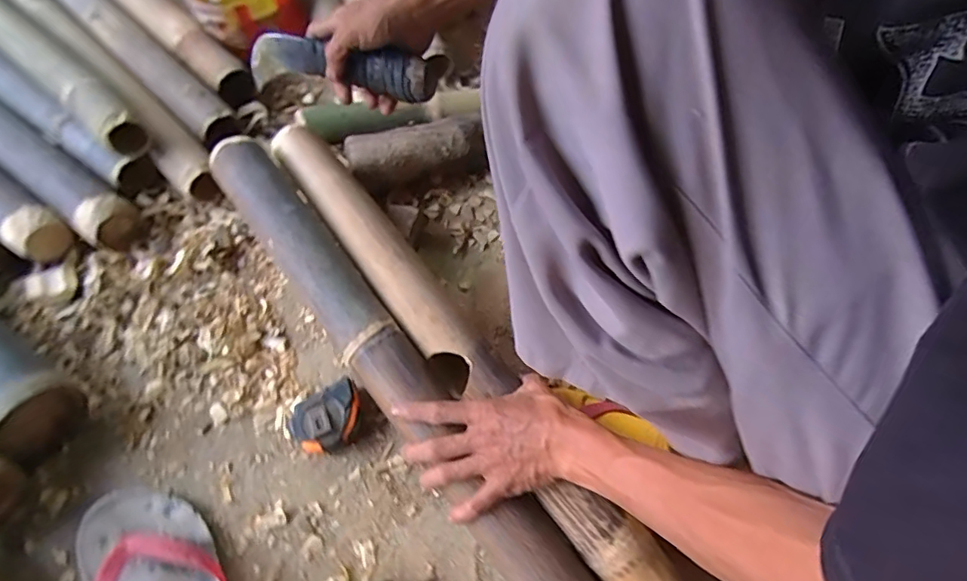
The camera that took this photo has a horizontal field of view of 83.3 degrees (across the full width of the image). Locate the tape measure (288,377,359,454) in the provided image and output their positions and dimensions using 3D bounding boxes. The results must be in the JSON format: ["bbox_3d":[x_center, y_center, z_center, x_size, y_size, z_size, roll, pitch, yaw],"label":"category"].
[{"bbox_3d":[-0.153,0.129,0.538,0.072,0.035,0.057,-27,67,-15],"label":"tape measure"}]

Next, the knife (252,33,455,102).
[{"bbox_3d":[-0.140,-0.212,0.519,0.193,0.047,0.038,13,63,15],"label":"knife"}]

